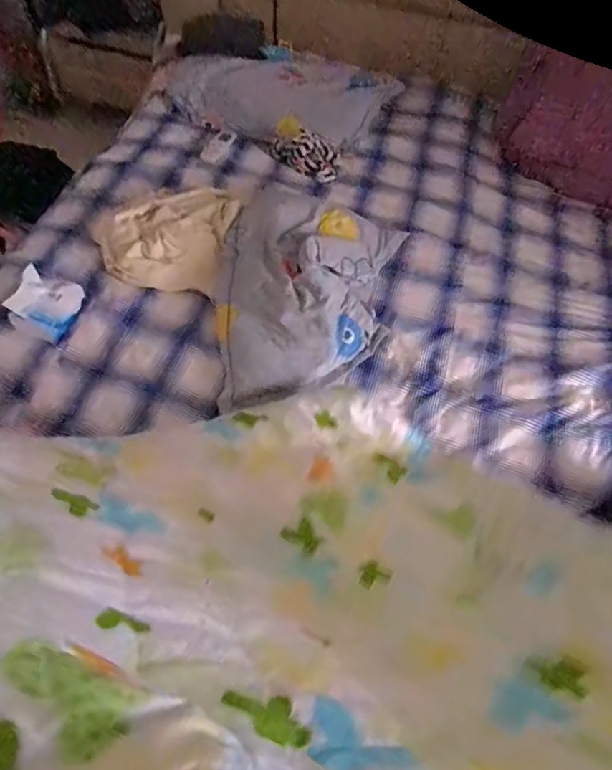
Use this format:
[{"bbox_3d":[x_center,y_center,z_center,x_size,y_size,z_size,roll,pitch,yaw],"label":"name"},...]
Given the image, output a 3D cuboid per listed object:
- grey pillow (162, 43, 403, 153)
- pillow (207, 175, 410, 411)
[{"bbox_3d":[-0.088,-0.892,1.533,0.653,0.077,0.420,21,57,12],"label":"grey pillow"},{"bbox_3d":[-0.007,-0.220,1.081,0.390,0.124,0.595,10,55,5],"label":"pillow"}]

